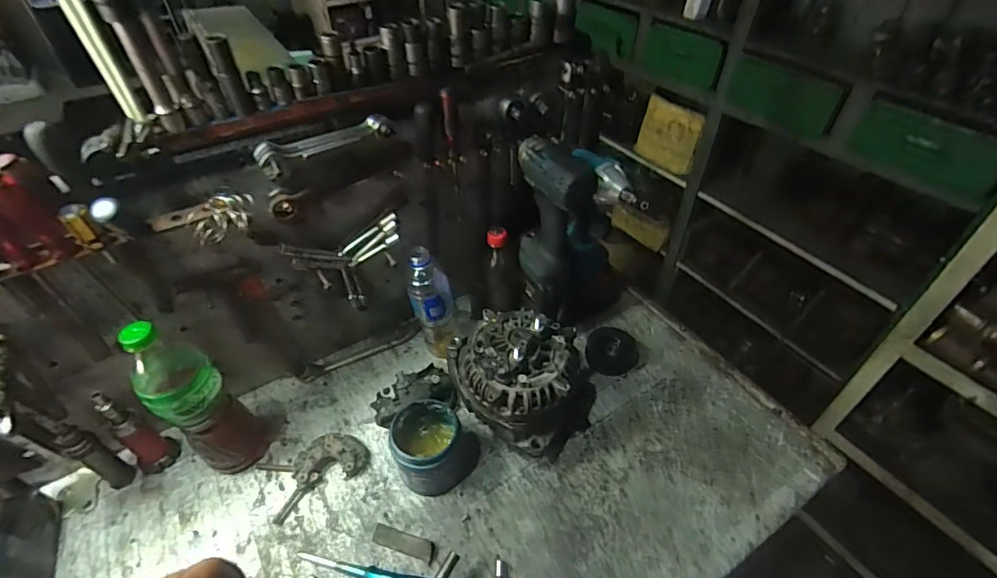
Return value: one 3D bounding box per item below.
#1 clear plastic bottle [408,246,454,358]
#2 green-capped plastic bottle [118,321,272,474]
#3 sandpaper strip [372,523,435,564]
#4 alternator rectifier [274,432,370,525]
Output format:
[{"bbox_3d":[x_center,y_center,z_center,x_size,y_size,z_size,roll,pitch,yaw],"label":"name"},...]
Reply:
[{"bbox_3d":[-0.103,0.026,0.749,0.061,0.214,0.058,-7,45,-7],"label":"clear plastic bottle"},{"bbox_3d":[-0.375,0.142,0.599,0.085,0.274,0.081,31,52,27],"label":"green-capped plastic bottle"},{"bbox_3d":[-0.119,0.318,0.603,0.084,0.008,0.023,14,46,14],"label":"sandpaper strip"},{"bbox_3d":[-0.251,0.247,0.665,0.133,0.027,0.073,-26,50,-24],"label":"alternator rectifier"}]

